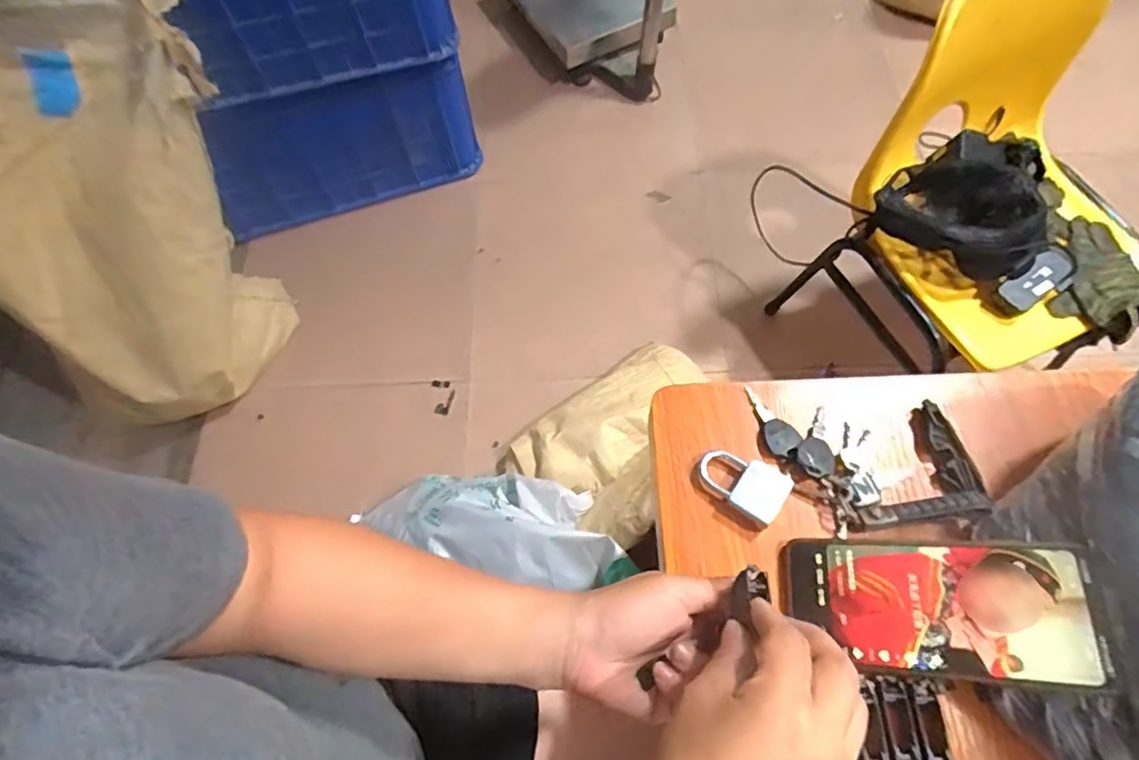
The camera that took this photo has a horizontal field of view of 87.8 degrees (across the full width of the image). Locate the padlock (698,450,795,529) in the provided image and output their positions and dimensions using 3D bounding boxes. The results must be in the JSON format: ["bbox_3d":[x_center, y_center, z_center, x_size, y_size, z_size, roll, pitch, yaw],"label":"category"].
[{"bbox_3d":[0.124,0.074,0.426,0.063,0.014,0.040,28,69,14],"label":"padlock"}]

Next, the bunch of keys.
[{"bbox_3d":[0.184,0.047,0.434,0.063,0.017,0.119,-30,67,-12],"label":"bunch of keys"}]

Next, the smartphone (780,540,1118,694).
[{"bbox_3d":[0.219,0.138,0.361,0.161,0.006,0.079,-7,63,24],"label":"smartphone"}]

